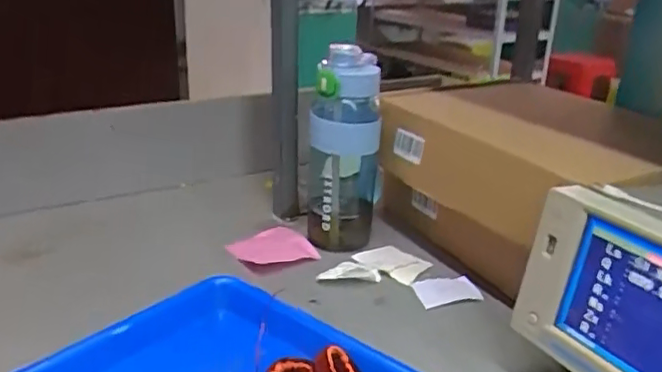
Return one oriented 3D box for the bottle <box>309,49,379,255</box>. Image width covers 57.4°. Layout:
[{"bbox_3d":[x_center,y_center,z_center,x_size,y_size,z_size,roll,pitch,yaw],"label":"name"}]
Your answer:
[{"bbox_3d":[0.014,-0.038,0.689,0.083,0.225,0.088,2,23,-1],"label":"bottle"}]

